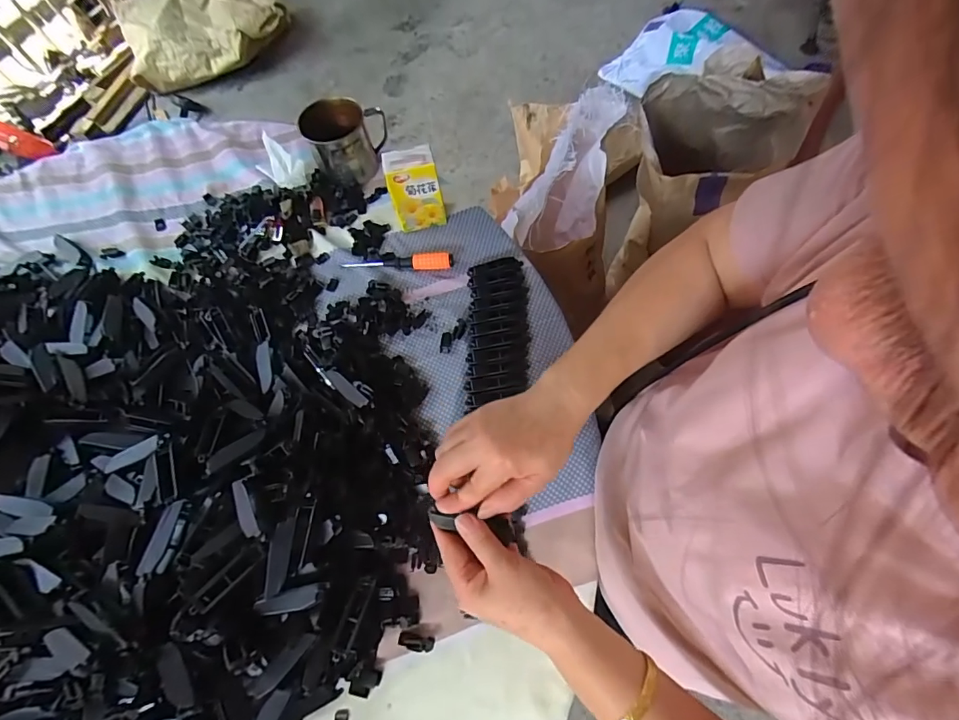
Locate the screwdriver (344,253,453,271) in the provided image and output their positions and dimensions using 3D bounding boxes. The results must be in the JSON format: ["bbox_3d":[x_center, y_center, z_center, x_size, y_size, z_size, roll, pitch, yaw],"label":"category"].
[{"bbox_3d":[-0.112,-0.136,0.624,0.149,0.020,0.020,2,68,3],"label":"screwdriver"}]

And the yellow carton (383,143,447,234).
[{"bbox_3d":[-0.086,-0.230,0.614,0.067,0.112,0.041,-13,68,-3],"label":"yellow carton"}]

